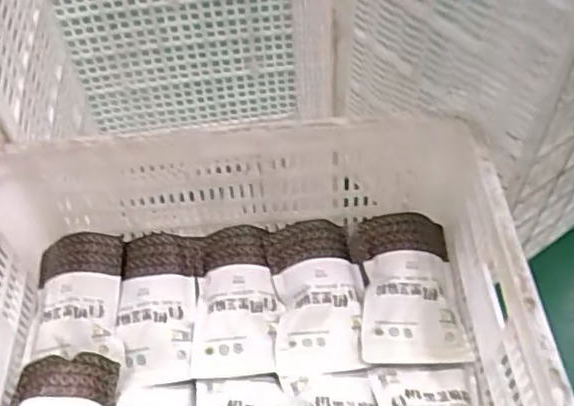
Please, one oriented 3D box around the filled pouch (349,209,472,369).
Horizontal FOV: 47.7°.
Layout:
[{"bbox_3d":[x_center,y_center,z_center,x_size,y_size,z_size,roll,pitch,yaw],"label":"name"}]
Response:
[{"bbox_3d":[0.159,0.109,0.861,0.131,0.042,0.215,-2,51,2],"label":"filled pouch"}]

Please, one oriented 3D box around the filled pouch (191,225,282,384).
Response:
[{"bbox_3d":[-0.069,0.126,0.855,0.108,0.033,0.205,-3,51,1],"label":"filled pouch"}]

